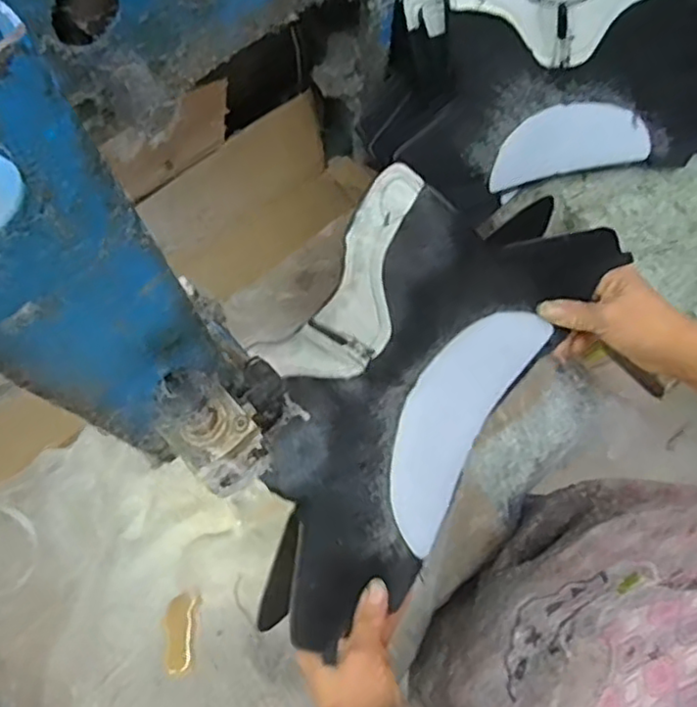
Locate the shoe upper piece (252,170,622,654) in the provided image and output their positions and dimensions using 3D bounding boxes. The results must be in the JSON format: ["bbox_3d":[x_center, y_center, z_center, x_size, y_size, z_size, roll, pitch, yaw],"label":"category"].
[{"bbox_3d":[0.034,0.016,0.474,0.169,0.094,0.346,33,76,8],"label":"shoe upper piece"}]

